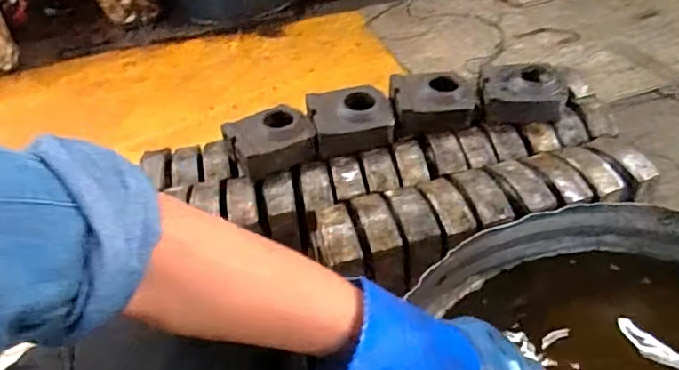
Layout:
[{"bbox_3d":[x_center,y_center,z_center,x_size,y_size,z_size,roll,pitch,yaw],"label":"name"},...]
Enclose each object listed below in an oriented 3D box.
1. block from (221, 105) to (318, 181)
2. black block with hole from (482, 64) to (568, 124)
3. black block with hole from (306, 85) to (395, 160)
[{"bbox_3d":[-0.155,-0.100,1.203,0.187,0.086,0.146,-17,41,-11],"label":"block"},{"bbox_3d":[0.431,-0.225,1.237,0.186,0.069,0.154,-2,40,7],"label":"black block with hole"},{"bbox_3d":[0.026,-0.155,1.227,0.184,0.087,0.163,-14,40,-7],"label":"black block with hole"}]

